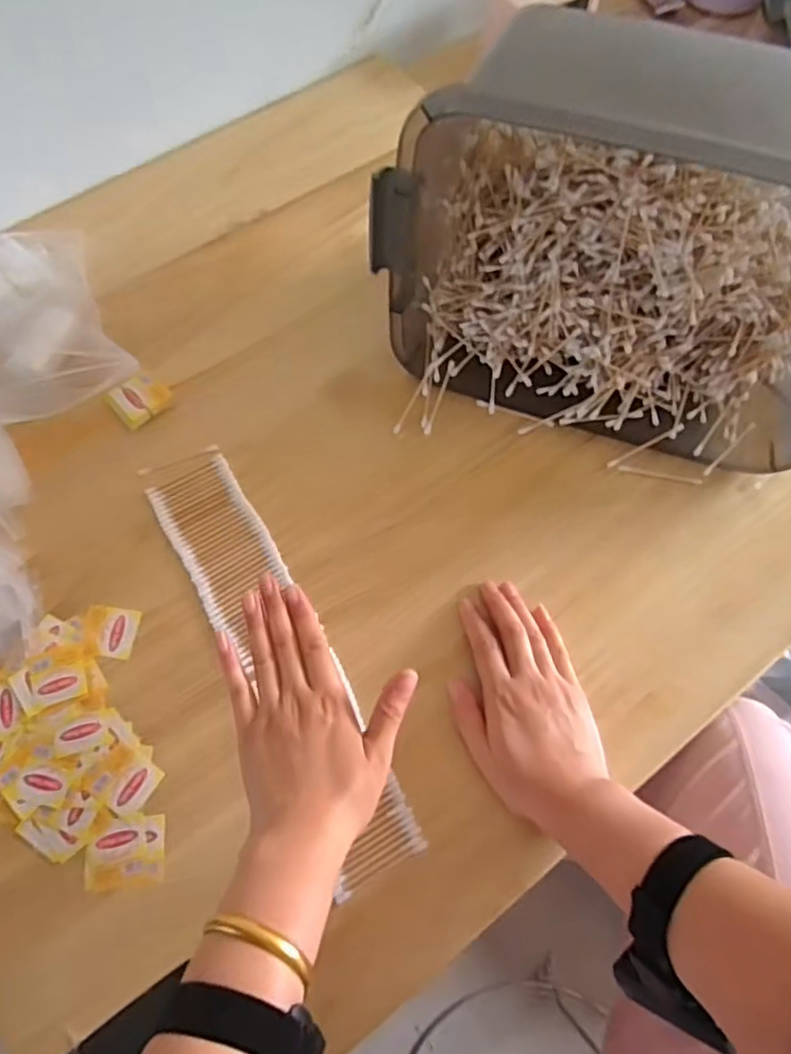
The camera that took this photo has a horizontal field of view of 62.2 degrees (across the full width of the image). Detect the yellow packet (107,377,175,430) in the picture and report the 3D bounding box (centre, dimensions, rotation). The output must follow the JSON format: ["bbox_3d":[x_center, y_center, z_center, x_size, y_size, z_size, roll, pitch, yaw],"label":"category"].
[{"bbox_3d":[-0.227,-0.114,0.584,0.041,0.010,0.048,42,72,17],"label":"yellow packet"}]

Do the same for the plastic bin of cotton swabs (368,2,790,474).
[{"bbox_3d":[0.199,-0.213,0.518,0.419,0.225,0.212,18,69,5],"label":"plastic bin of cotton swabs"}]

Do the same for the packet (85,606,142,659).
[{"bbox_3d":[-0.224,0.082,0.514,0.040,0.004,0.039,7,66,3],"label":"packet"}]

